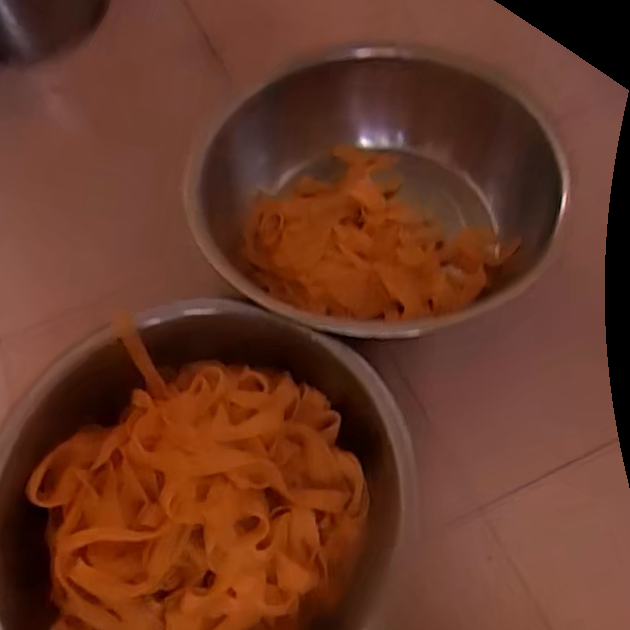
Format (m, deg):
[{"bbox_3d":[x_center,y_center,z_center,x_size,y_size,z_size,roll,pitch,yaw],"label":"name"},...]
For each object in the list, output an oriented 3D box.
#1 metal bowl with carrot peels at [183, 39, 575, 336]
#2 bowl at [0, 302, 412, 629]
[{"bbox_3d":[0.105,-0.204,1.119,0.583,0.208,0.548,-2,59,3],"label":"metal bowl with carrot peels"},{"bbox_3d":[-0.148,0.265,0.843,0.512,0.185,0.533,-2,59,3],"label":"bowl"}]

